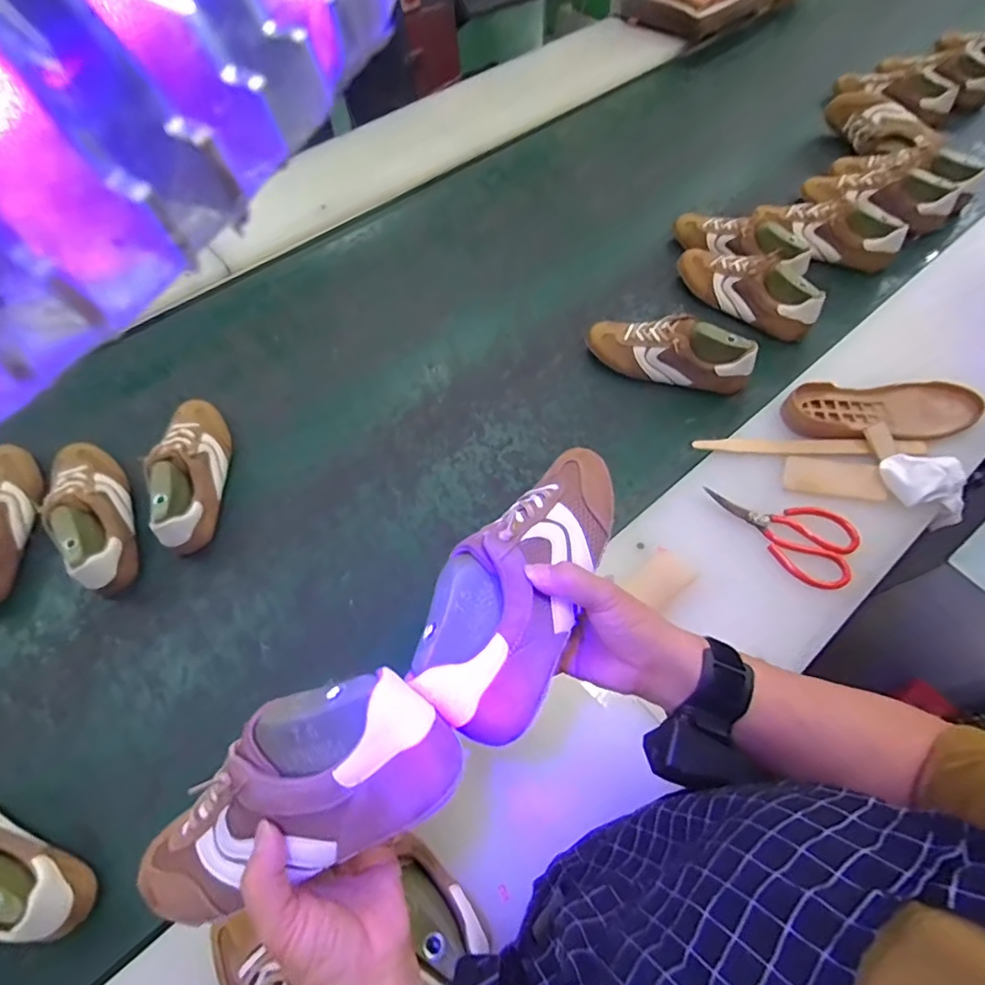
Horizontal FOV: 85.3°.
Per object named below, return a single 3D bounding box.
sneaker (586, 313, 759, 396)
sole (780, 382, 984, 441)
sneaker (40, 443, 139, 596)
[{"bbox_3d":[0.277,-0.224,0.849,0.257,0.101,0.076,19,62,12],"label":"sneaker"},{"bbox_3d":[0.533,-0.117,0.739,0.253,0.027,0.092,-5,58,-1],"label":"sole"},{"bbox_3d":[-0.543,0.016,0.726,0.075,0.091,0.252,-27,63,-14],"label":"sneaker"}]

